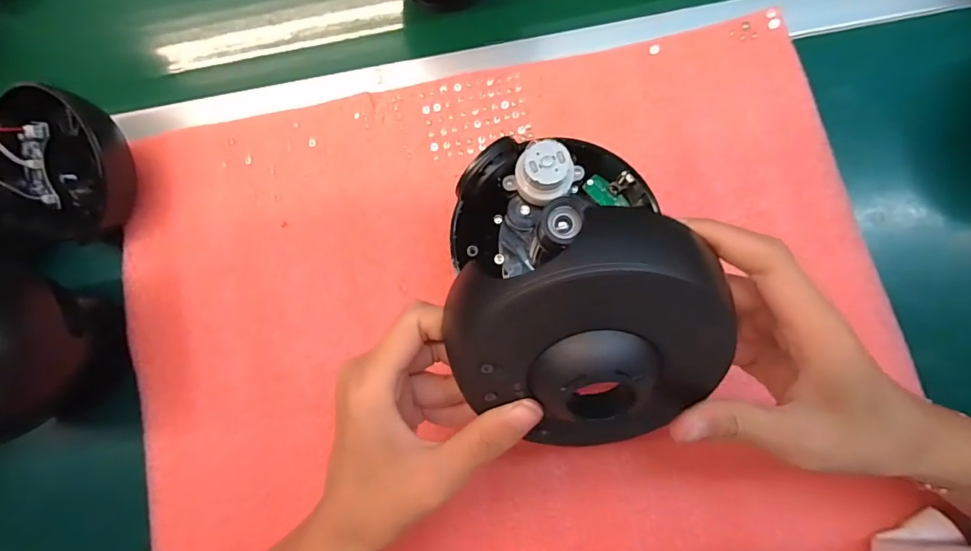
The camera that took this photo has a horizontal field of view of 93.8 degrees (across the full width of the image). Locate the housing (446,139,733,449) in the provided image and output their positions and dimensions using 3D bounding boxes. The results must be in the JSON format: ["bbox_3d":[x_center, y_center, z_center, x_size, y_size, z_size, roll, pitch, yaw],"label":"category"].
[{"bbox_3d":[0.037,-0.003,0.211,0.103,0.125,0.140,-10,83,3],"label":"housing"}]

